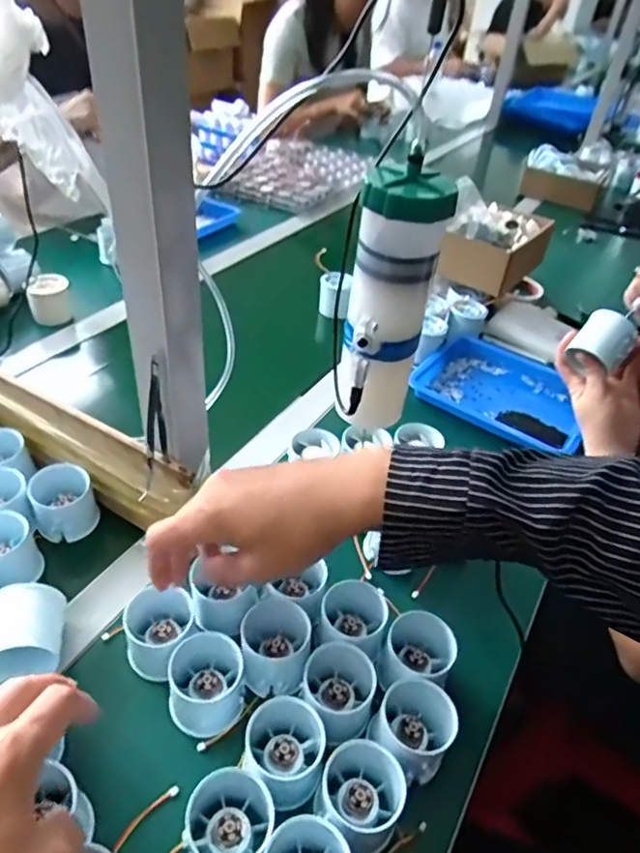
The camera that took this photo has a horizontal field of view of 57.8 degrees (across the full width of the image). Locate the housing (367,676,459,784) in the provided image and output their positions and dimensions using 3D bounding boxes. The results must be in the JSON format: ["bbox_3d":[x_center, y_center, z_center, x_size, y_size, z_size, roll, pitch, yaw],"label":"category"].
[{"bbox_3d":[0.066,0.211,0.408,0.050,0.047,0.055,-31,52,-35],"label":"housing"}]

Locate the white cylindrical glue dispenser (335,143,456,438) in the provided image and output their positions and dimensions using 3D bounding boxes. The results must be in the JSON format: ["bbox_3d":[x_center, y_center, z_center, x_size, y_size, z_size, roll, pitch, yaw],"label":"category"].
[{"bbox_3d":[0.047,-0.080,0.398,0.059,0.181,0.051,6,40,1],"label":"white cylindrical glue dispenser"}]

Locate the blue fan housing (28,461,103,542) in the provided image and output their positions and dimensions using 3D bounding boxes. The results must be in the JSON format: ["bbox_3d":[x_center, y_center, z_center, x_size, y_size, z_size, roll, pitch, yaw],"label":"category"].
[{"bbox_3d":[-0.236,0.070,0.537,0.052,0.047,0.053,-18,45,-25],"label":"blue fan housing"}]

